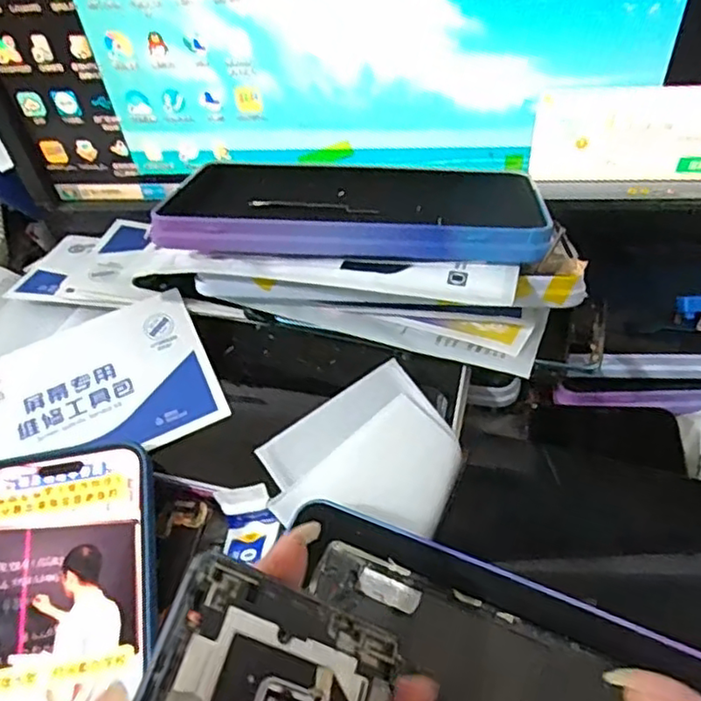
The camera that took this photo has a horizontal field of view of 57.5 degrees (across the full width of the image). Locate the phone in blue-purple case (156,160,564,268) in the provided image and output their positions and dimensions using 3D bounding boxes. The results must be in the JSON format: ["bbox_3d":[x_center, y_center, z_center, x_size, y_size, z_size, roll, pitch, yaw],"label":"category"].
[{"bbox_3d":[0.001,-0.075,0.333,0.183,0.020,0.107,1,32,4],"label":"phone in blue-purple case"}]

